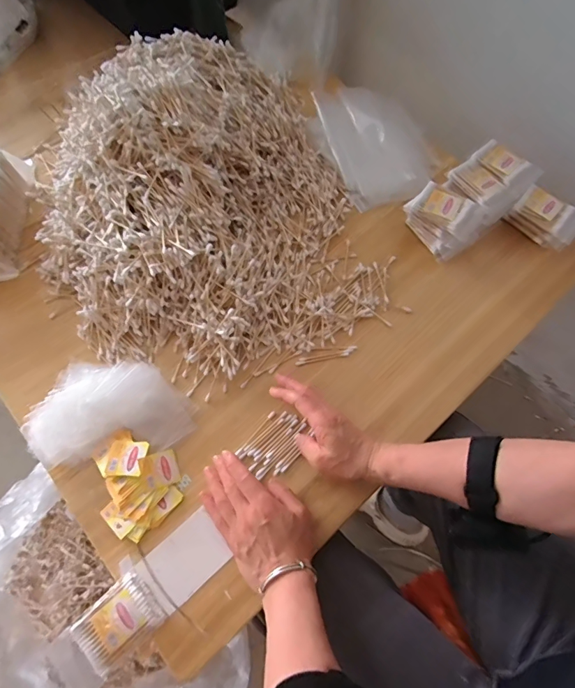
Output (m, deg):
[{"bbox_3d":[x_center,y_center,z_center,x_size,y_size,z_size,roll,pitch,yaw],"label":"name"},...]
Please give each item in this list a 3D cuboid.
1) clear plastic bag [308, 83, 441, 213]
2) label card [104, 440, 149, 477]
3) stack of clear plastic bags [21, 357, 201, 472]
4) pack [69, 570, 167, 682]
[{"bbox_3d":[0.131,-0.306,0.631,0.147,0.061,0.218,-25,66,-12],"label":"clear plastic bag"},{"bbox_3d":[-0.180,0.127,0.463,0.039,0.005,0.039,4,54,6],"label":"label card"},{"bbox_3d":[-0.211,0.075,0.492,0.185,0.029,0.112,-8,64,-4],"label":"stack of clear plastic bags"},{"bbox_3d":[-0.167,0.275,0.408,0.074,0.015,0.056,-41,70,-18],"label":"pack"}]

